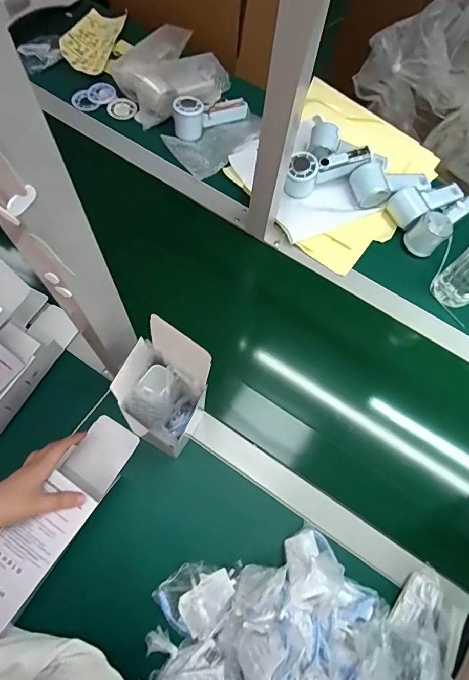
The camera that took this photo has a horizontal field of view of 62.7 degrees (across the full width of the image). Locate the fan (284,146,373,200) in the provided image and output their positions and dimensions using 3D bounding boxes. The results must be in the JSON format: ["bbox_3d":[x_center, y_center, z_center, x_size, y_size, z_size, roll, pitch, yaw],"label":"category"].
[{"bbox_3d":[0.162,-0.303,0.688,0.148,0.061,0.045,-13,69,-8],"label":"fan"}]

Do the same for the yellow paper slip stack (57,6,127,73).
[{"bbox_3d":[-0.300,-0.652,0.832,0.106,0.037,0.202,4,68,-1],"label":"yellow paper slip stack"}]

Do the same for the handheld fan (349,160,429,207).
[{"bbox_3d":[0.290,-0.285,0.691,0.152,0.047,0.057,-10,69,-6],"label":"handheld fan"}]

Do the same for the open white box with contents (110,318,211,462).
[{"bbox_3d":[-0.072,0.056,0.418,0.084,0.094,0.101,28,70,9],"label":"open white box with contents"}]

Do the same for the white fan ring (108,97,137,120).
[{"bbox_3d":[-0.226,-0.467,0.776,0.056,0.007,0.057,1,68,-2],"label":"white fan ring"}]

